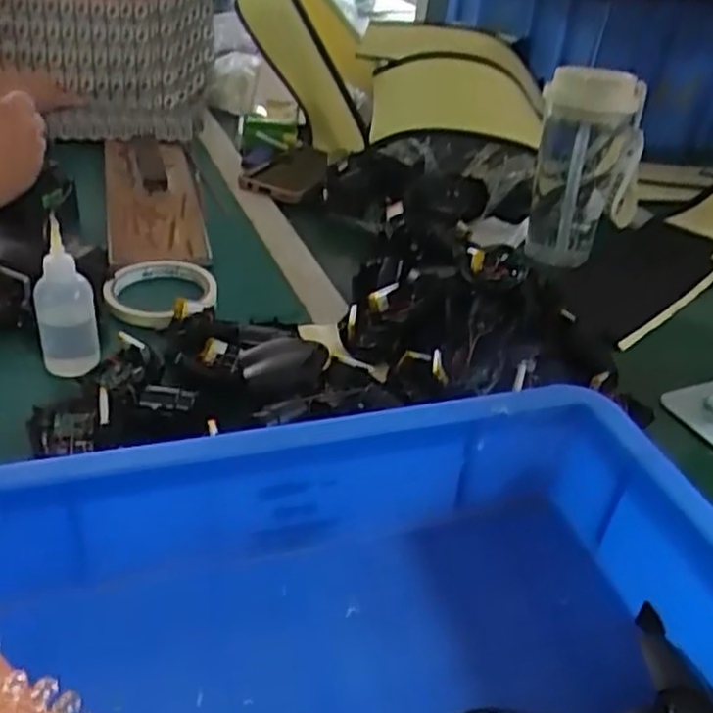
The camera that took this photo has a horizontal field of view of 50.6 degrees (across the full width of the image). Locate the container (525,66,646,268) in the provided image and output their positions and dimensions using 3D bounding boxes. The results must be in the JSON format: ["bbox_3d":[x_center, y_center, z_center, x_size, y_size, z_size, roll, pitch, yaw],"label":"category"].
[{"bbox_3d":[0.240,-0.203,0.785,0.114,0.175,0.093,21,36,20],"label":"container"}]

